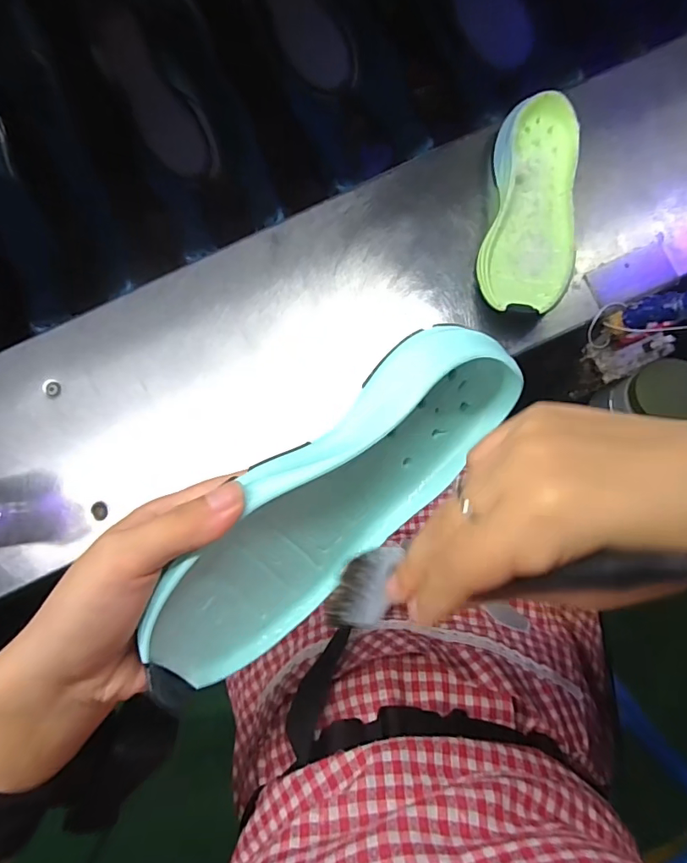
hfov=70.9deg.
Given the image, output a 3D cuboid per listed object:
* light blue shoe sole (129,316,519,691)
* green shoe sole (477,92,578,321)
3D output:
[{"bbox_3d":[-0.004,0.033,0.247,0.210,0.092,0.045,-42,43,-12],"label":"light blue shoe sole"},{"bbox_3d":[0.188,-0.218,0.484,0.091,0.049,0.217,7,84,2],"label":"green shoe sole"}]

